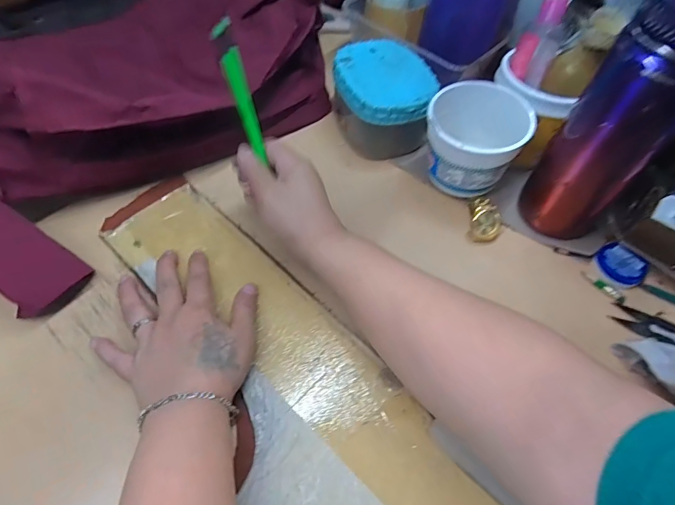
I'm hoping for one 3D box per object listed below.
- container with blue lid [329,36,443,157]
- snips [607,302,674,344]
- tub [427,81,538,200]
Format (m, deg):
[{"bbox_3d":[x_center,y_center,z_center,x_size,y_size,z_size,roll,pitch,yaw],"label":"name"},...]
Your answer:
[{"bbox_3d":[0.045,-0.157,0.449,0.099,0.071,0.120,-2,56,-6],"label":"container with blue lid"},{"bbox_3d":[0.283,0.070,0.353,0.097,0.009,0.023,28,59,14],"label":"snips"},{"bbox_3d":[0.128,-0.105,0.411,0.087,0.087,0.090,2,56,-3],"label":"tub"}]

